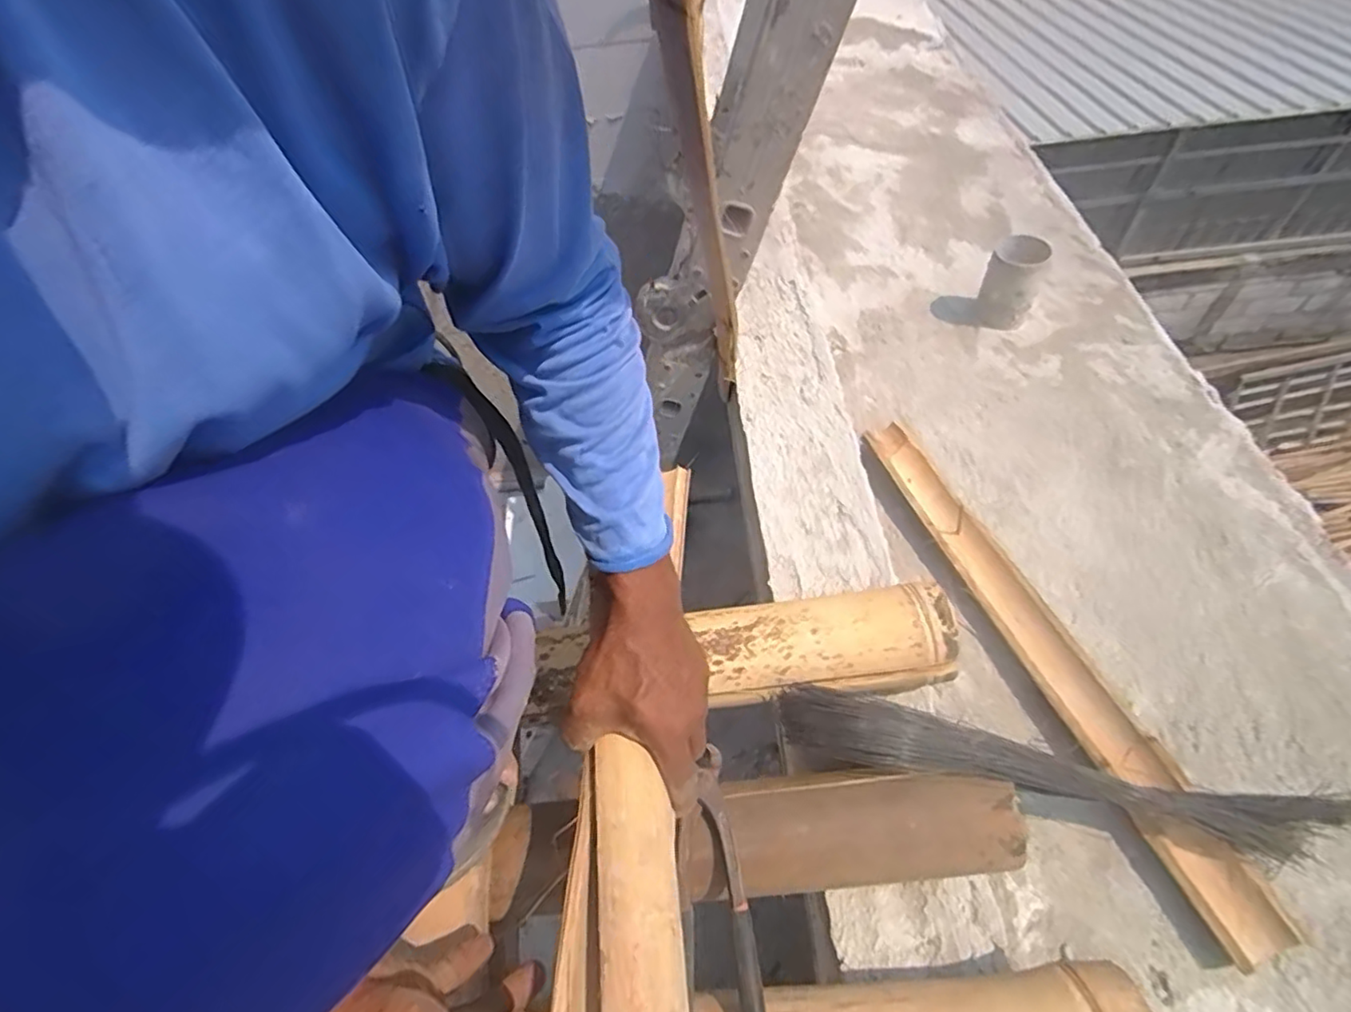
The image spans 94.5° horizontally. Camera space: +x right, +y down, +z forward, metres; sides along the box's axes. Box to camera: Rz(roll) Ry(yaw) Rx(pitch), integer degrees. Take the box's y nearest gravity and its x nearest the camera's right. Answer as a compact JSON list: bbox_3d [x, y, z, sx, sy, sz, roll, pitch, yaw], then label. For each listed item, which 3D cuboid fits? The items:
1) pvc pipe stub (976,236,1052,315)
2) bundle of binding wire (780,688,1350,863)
[{"bbox_3d":[0.494,-0.329,0.922,0.074,0.103,0.082,23,61,20],"label":"pvc pipe stub"},{"bbox_3d":[0.298,0.202,0.471,0.427,0.071,0.057,14,57,-1],"label":"bundle of binding wire"}]

